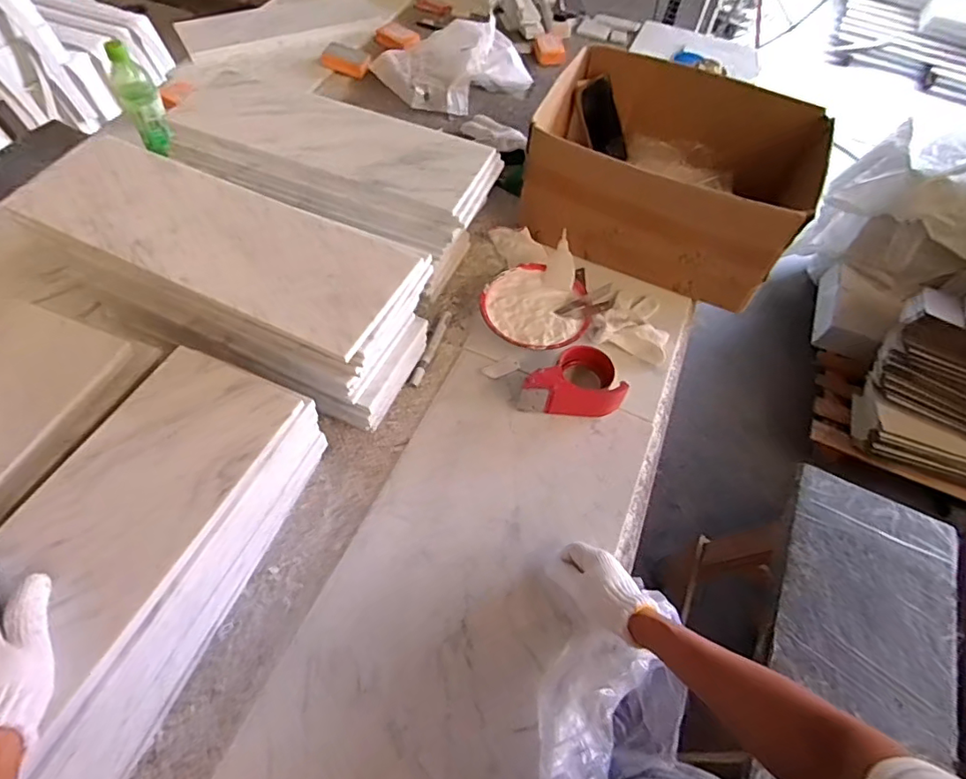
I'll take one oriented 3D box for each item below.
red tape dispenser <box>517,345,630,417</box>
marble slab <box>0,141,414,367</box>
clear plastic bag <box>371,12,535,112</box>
[{"bbox_3d":[0.129,-0.007,0.762,0.139,0.059,0.094,18,60,8],"label":"red tape dispenser"},{"bbox_3d":[-0.306,-0.177,0.602,0.461,0.014,0.153,23,61,11],"label":"marble slab"},{"bbox_3d":[-0.065,-0.724,1.171,0.265,0.102,0.260,36,64,17],"label":"clear plastic bag"}]

